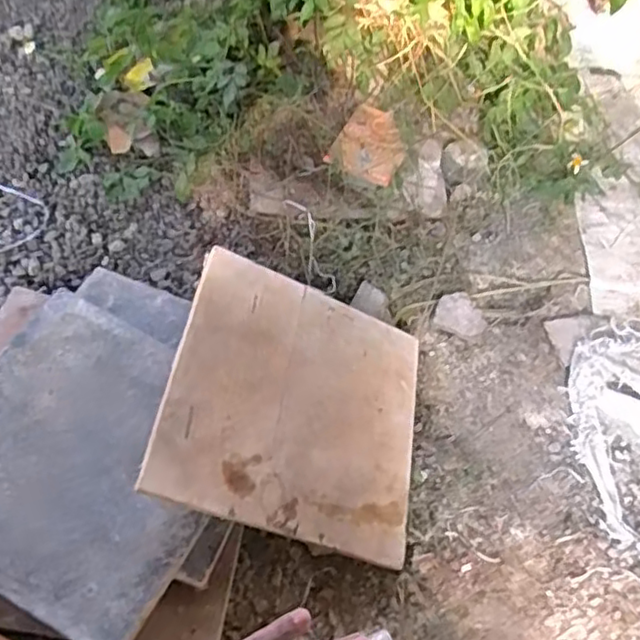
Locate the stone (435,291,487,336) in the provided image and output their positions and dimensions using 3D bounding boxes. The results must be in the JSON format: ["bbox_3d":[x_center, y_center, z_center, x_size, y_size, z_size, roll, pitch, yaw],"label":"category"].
[{"bbox_3d":[0.161,-0.006,0.740,0.056,0.020,0.052,3,57,-4],"label":"stone"}]

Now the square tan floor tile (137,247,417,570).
[{"bbox_3d":[-0.017,0.078,0.612,0.248,0.008,0.234,24,58,-22],"label":"square tan floor tile"}]

